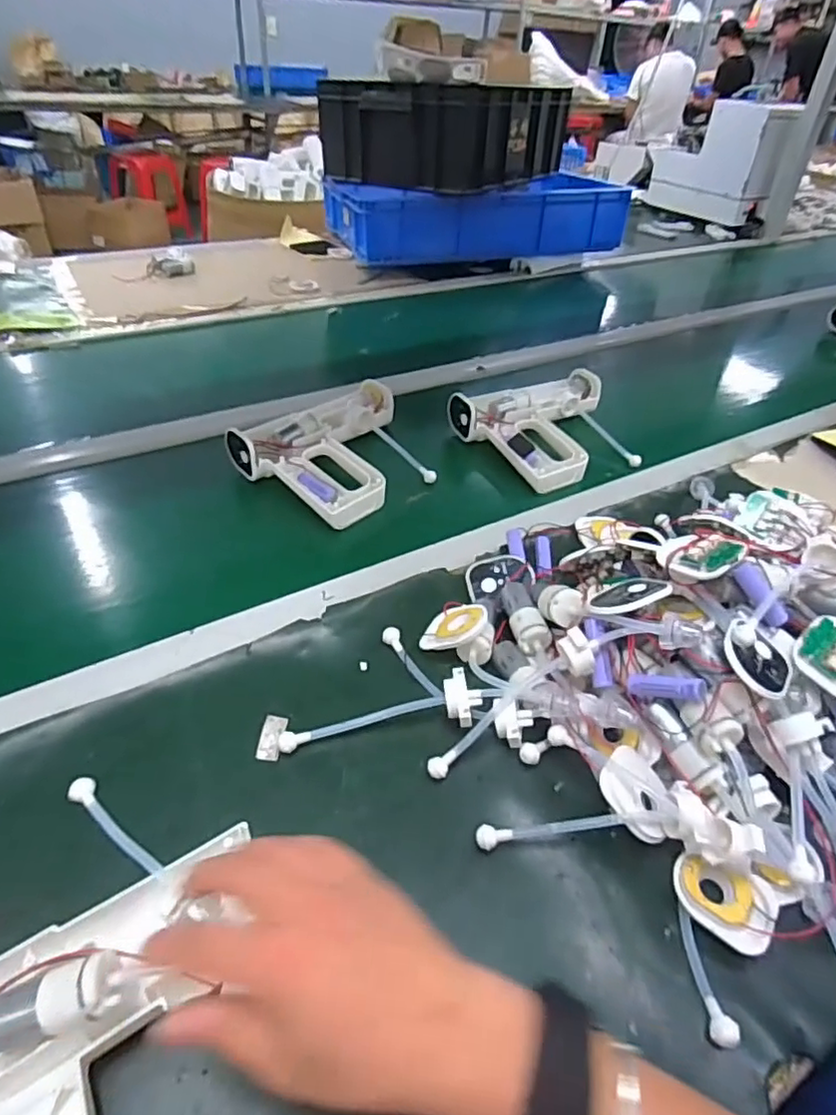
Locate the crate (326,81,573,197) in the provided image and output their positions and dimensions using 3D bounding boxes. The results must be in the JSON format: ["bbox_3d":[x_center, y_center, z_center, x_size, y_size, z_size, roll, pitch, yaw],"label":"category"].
[{"bbox_3d":[0.061,-0.900,1.309,0.341,0.162,0.422,26,45,24],"label":"crate"}]

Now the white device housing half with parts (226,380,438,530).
[{"bbox_3d":[-0.075,-0.120,0.707,0.216,0.045,0.173,-29,50,-32],"label":"white device housing half with parts"}]

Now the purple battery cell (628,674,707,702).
[{"bbox_3d":[0.163,0.085,0.408,0.010,0.012,0.053,-35,17,-36],"label":"purple battery cell"}]

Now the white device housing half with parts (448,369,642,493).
[{"bbox_3d":[0.173,-0.163,0.774,0.214,0.042,0.174,-17,45,-22],"label":"white device housing half with parts"}]

